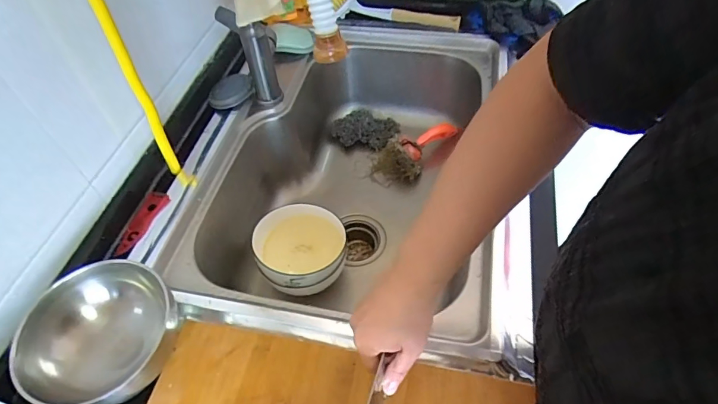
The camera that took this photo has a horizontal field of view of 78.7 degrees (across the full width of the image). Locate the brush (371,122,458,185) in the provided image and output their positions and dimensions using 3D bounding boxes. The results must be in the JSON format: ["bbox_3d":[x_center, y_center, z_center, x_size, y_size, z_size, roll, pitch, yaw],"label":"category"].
[{"bbox_3d":[0.111,-0.106,0.884,0.177,0.068,0.086,-40,61,-22],"label":"brush"}]

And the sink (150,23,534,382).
[{"bbox_3d":[-0.002,-0.037,0.762,0.462,0.222,0.617,7,55,9],"label":"sink"}]

